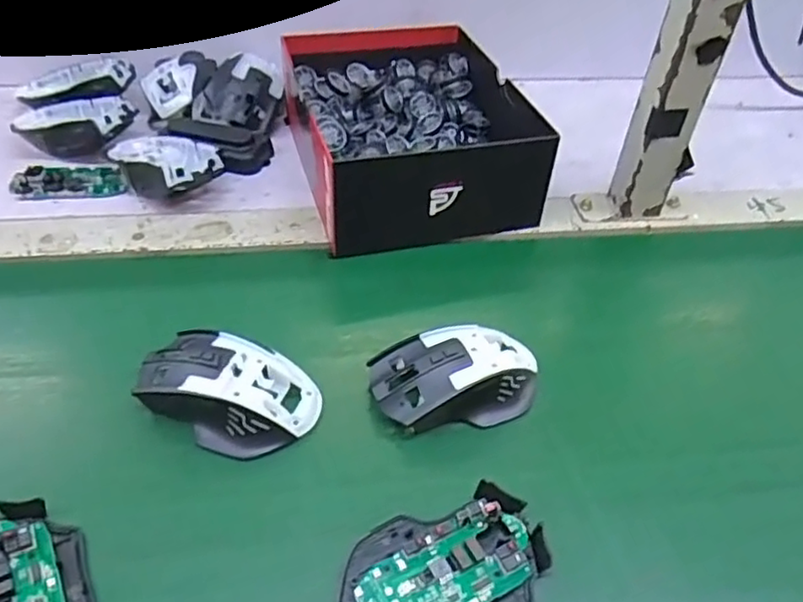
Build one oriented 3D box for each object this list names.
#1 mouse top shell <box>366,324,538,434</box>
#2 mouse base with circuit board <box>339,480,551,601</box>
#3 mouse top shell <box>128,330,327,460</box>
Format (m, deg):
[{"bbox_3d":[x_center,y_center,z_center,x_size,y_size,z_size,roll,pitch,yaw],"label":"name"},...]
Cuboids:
[{"bbox_3d":[0.038,0.048,0.427,0.110,0.034,0.064,-10,46,-14],"label":"mouse top shell"},{"bbox_3d":[0.021,0.140,0.345,0.113,0.017,0.067,-12,47,-16],"label":"mouse base with circuit board"},{"bbox_3d":[-0.112,0.054,0.411,0.117,0.036,0.071,16,46,12],"label":"mouse top shell"}]

